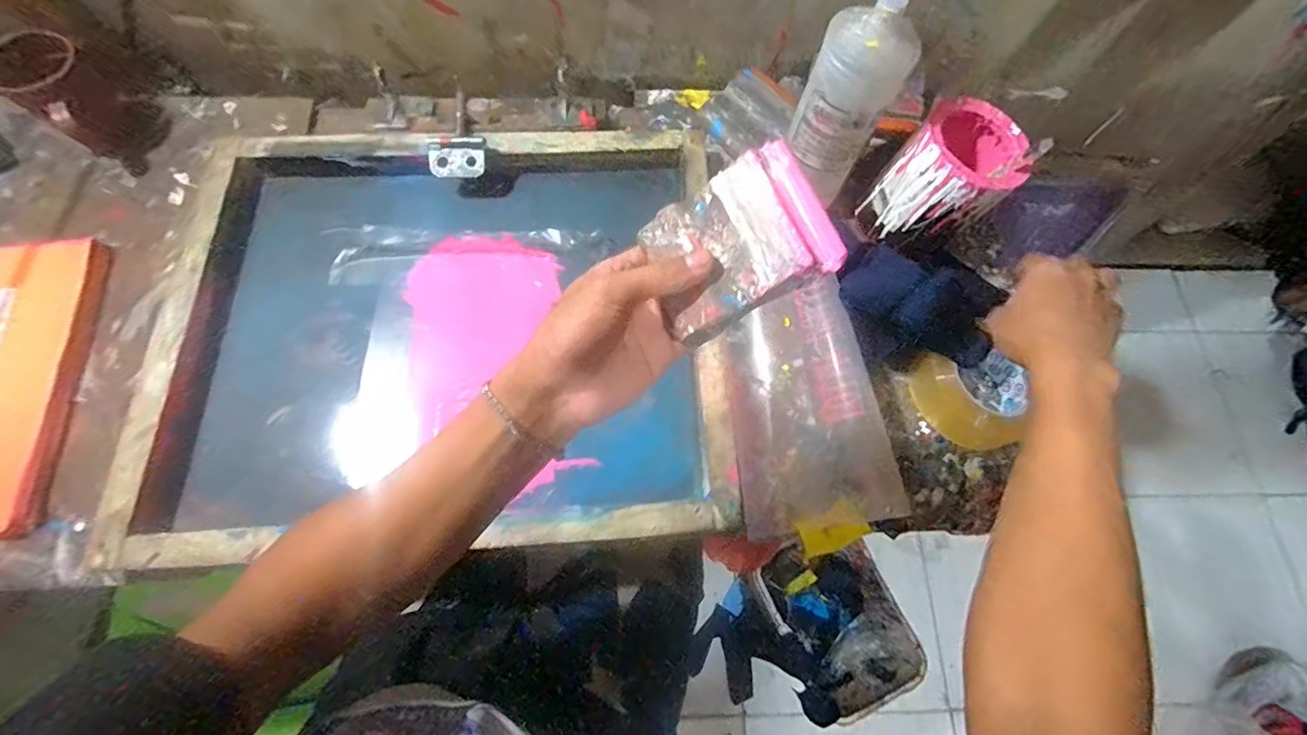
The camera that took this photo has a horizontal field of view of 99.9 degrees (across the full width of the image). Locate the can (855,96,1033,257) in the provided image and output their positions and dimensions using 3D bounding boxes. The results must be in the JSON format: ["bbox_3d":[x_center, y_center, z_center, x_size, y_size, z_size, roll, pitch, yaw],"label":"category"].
[{"bbox_3d":[0.307,-0.195,0.579,0.123,0.124,0.103,-41,77,-15],"label":"can"}]

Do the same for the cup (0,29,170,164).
[{"bbox_3d":[-0.641,-0.303,0.618,0.091,0.108,0.093,1,70,-2],"label":"cup"}]

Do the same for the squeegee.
[{"bbox_3d":[0.043,-0.066,0.295,0.091,0.015,0.075,-29,74,22],"label":"squeegee"}]

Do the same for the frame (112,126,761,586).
[{"bbox_3d":[-0.212,-0.049,0.572,0.552,0.053,0.452,-3,70,-3],"label":"frame"}]

